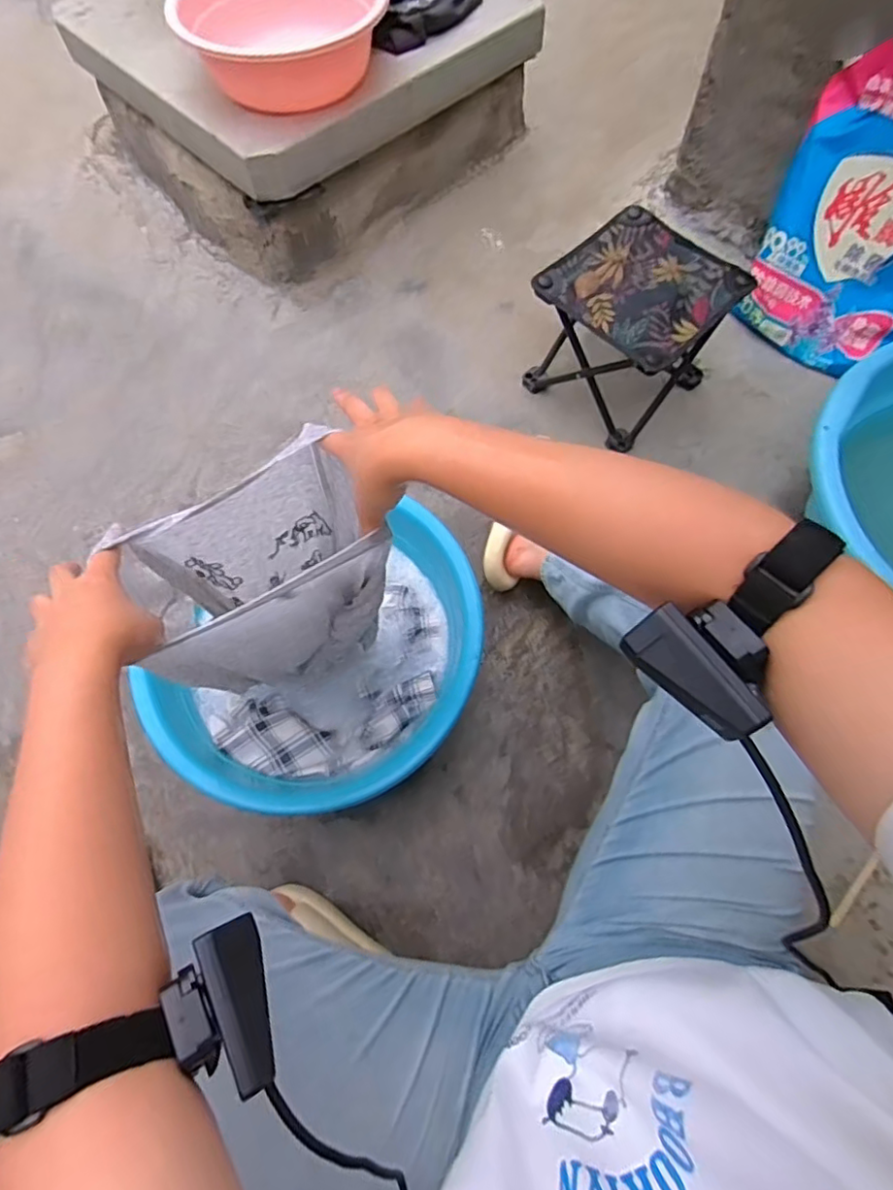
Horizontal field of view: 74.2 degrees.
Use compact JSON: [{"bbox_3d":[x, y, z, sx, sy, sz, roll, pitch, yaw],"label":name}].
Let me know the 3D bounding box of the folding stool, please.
[{"bbox_3d":[0.315,-0.457,1.033,0.259,0.215,0.251,-41,72,-16],"label":"folding stool"}]

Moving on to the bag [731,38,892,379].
[{"bbox_3d":[0.724,-0.629,1.014,0.334,0.425,0.072,34,45,13],"label":"bag"}]

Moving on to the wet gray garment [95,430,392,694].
[{"bbox_3d":[-0.182,0.004,0.619,0.215,0.305,0.132,-27,70,-11],"label":"wet gray garment"}]

